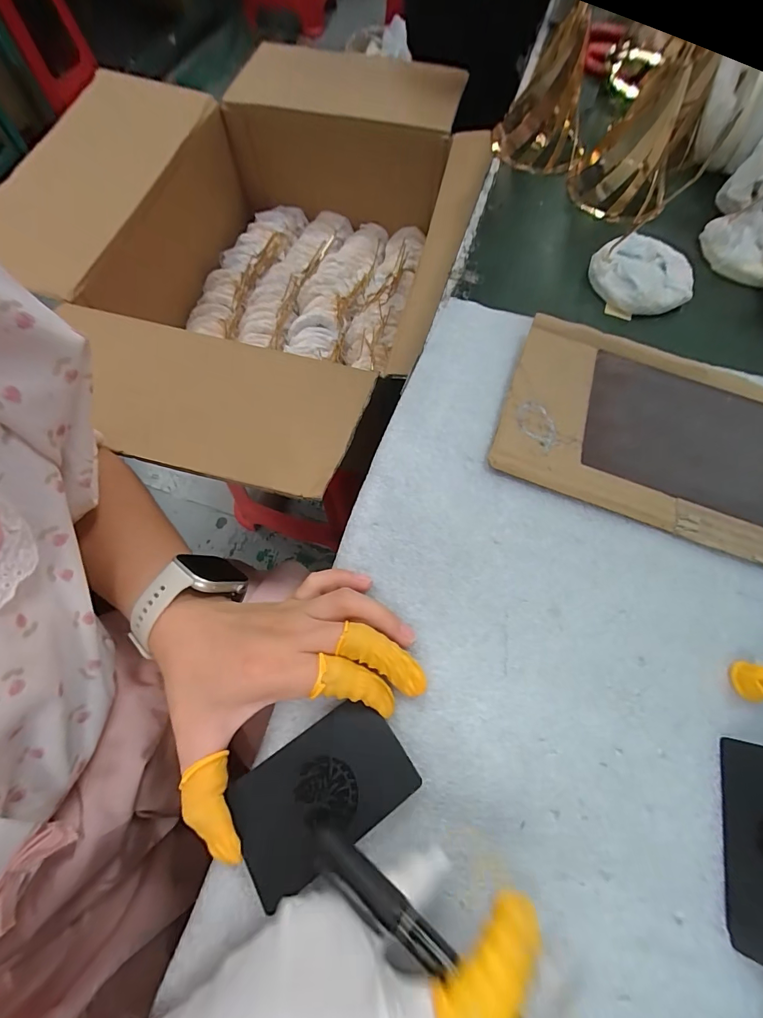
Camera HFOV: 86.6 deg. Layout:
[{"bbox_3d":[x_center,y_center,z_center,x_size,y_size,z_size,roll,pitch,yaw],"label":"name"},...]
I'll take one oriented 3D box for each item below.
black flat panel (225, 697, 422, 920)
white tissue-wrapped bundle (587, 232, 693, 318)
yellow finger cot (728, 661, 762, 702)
[{"bbox_3d":[-0.029,0.138,0.199,0.083,0.004,0.053,-29,64,-18],"label":"black flat panel"},{"bbox_3d":[0.225,-0.200,0.343,0.076,0.028,0.069,-19,69,-8],"label":"white tissue-wrapped bundle"},{"bbox_3d":[0.209,0.096,0.224,0.017,0.017,0.020,5,68,1],"label":"yellow finger cot"}]

